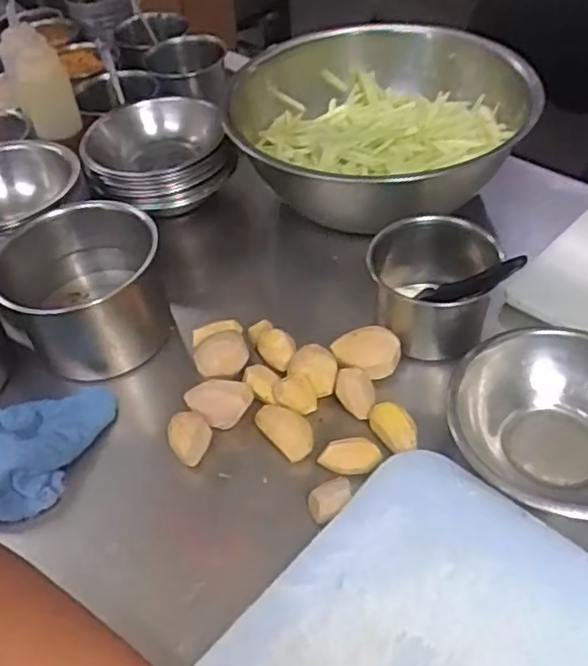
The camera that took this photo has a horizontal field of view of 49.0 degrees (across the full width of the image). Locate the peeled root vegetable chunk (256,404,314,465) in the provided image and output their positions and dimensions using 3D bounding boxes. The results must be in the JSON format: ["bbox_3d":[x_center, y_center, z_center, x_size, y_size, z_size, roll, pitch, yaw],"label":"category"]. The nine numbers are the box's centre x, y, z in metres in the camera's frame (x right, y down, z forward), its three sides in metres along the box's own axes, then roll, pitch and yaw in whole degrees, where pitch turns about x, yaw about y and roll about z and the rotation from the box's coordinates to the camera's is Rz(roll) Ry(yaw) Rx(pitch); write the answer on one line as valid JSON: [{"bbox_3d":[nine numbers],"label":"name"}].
[{"bbox_3d":[-0.007,0.083,0.551,0.032,0.018,0.054,-36,55,-26],"label":"peeled root vegetable chunk"}]

